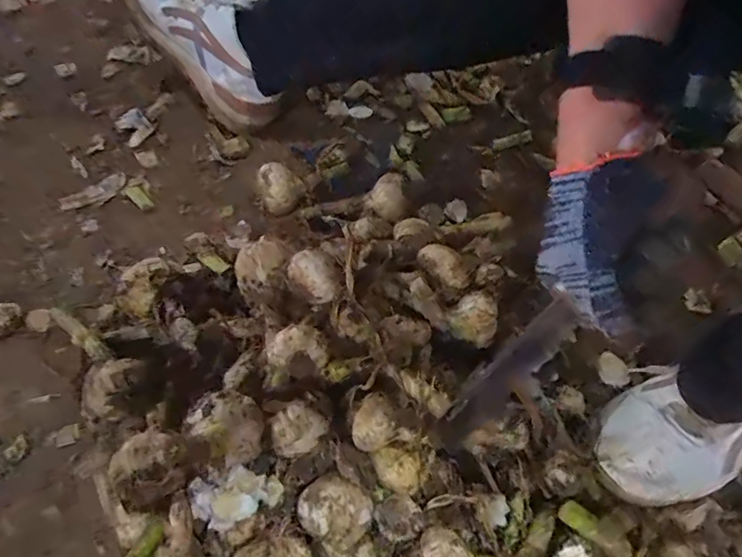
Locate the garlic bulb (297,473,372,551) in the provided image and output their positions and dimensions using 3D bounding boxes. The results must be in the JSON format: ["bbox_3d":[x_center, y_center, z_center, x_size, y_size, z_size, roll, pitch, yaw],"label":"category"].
[{"bbox_3d":[-0.027,0.174,0.358,0.051,0.038,0.043,24,63,13],"label":"garlic bulb"}]

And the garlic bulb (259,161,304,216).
[{"bbox_3d":[-0.110,-0.099,0.558,0.047,0.050,0.047,0,61,1],"label":"garlic bulb"}]

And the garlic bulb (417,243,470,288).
[{"bbox_3d":[0.069,-0.010,0.459,0.034,0.033,0.056,-37,66,-19],"label":"garlic bulb"}]

